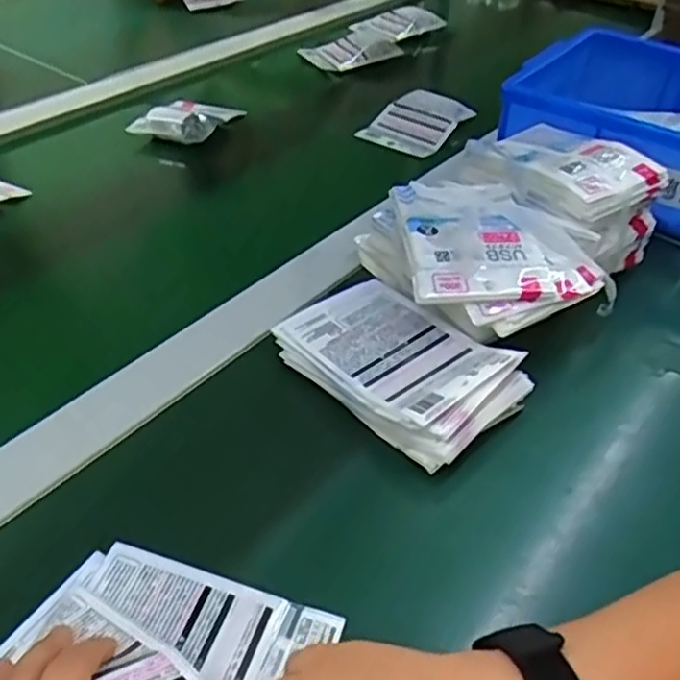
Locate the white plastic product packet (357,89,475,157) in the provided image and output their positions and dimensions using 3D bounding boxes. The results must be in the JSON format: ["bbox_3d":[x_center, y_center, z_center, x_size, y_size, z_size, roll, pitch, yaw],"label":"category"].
[{"bbox_3d":[0.090,-0.264,0.857,0.096,0.018,0.102,30,74,25],"label":"white plastic product packet"}]

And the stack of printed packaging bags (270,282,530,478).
[{"bbox_3d":[0.043,0.013,0.517,0.173,0.044,0.115,35,50,30],"label":"stack of printed packaging bags"}]

